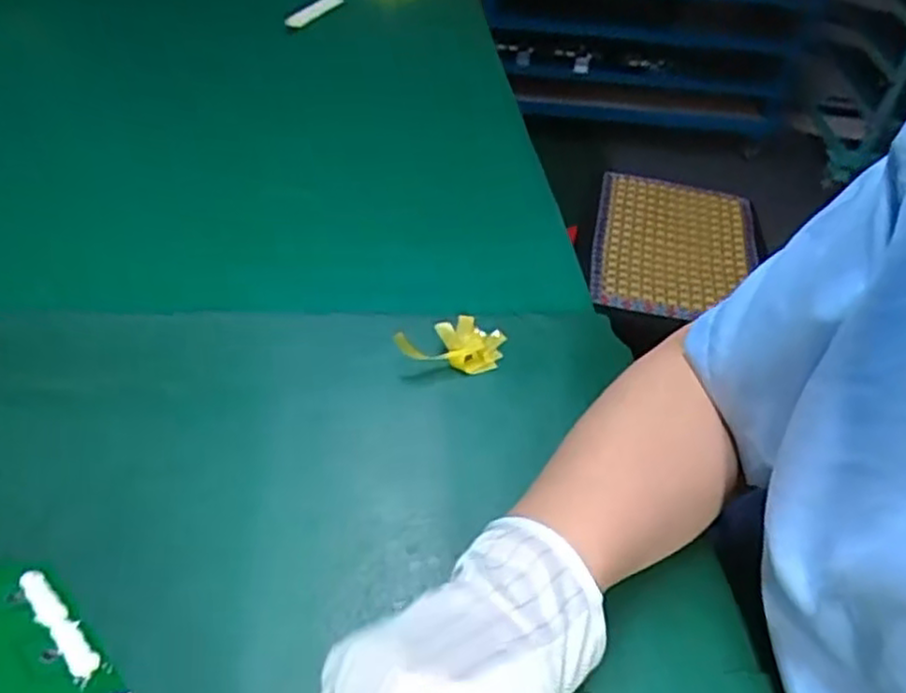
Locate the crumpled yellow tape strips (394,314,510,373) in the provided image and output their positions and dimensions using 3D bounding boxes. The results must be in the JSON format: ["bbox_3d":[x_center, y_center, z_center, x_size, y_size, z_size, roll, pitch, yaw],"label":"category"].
[{"bbox_3d":[-0.001,-0.006,0.481,0.069,0.019,0.043,6,43,-2],"label":"crumpled yellow tape strips"}]

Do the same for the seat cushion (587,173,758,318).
[{"bbox_3d":[0.305,-0.138,0.998,0.219,0.025,0.312,13,43,5],"label":"seat cushion"}]

